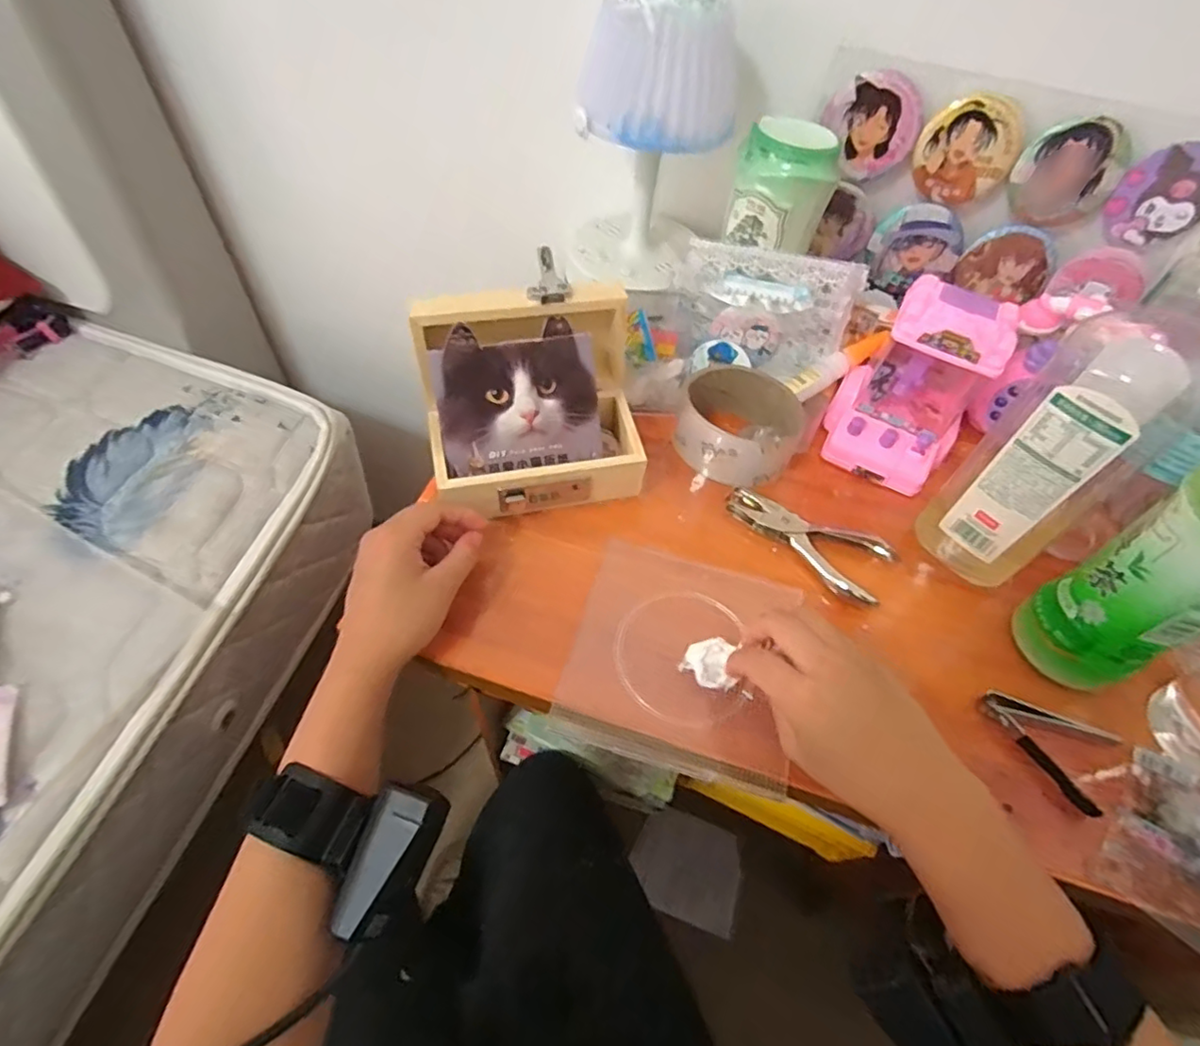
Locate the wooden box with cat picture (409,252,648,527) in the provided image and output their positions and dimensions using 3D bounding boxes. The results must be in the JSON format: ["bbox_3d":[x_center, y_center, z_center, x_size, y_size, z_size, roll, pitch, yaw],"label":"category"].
[{"bbox_3d":[-0.046,-0.082,0.421,0.146,0.124,0.104,-12,57,-13],"label":"wooden box with cat picture"}]

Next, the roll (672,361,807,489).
[{"bbox_3d":[0.108,-0.075,0.473,0.095,0.042,0.094,2,55,-3],"label":"roll"}]

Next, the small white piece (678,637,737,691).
[{"bbox_3d":[0.069,0.087,0.370,0.033,0.014,0.029,30,58,15],"label":"small white piece"}]

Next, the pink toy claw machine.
[{"bbox_3d":[0.240,-0.108,0.453,0.093,0.129,0.098,26,57,13],"label":"pink toy claw machine"}]

